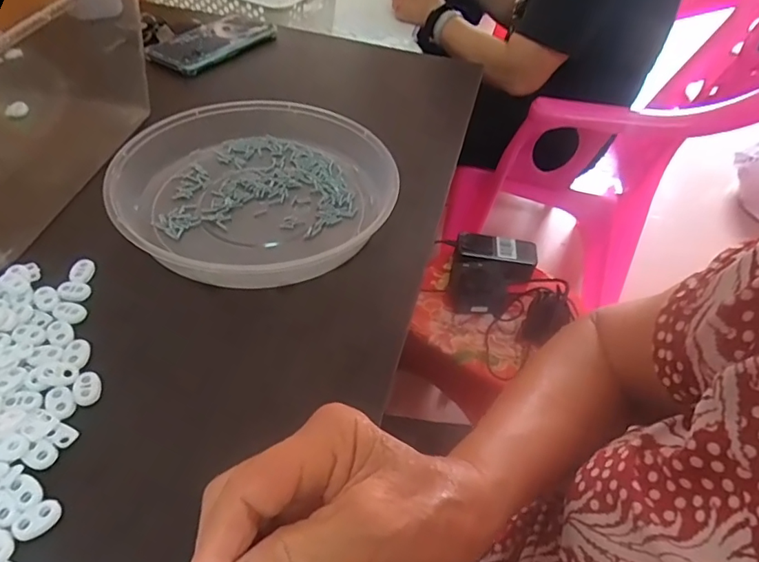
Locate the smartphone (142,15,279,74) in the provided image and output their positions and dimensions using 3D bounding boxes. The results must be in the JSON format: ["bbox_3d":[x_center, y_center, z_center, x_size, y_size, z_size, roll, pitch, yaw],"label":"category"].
[{"bbox_3d":[-0.214,-0.310,0.660,0.086,0.016,0.163,27,50,17],"label":"smartphone"}]

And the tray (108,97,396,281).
[{"bbox_3d":[-0.106,-0.092,0.455,0.231,0.039,0.227,3,47,-4],"label":"tray"}]

